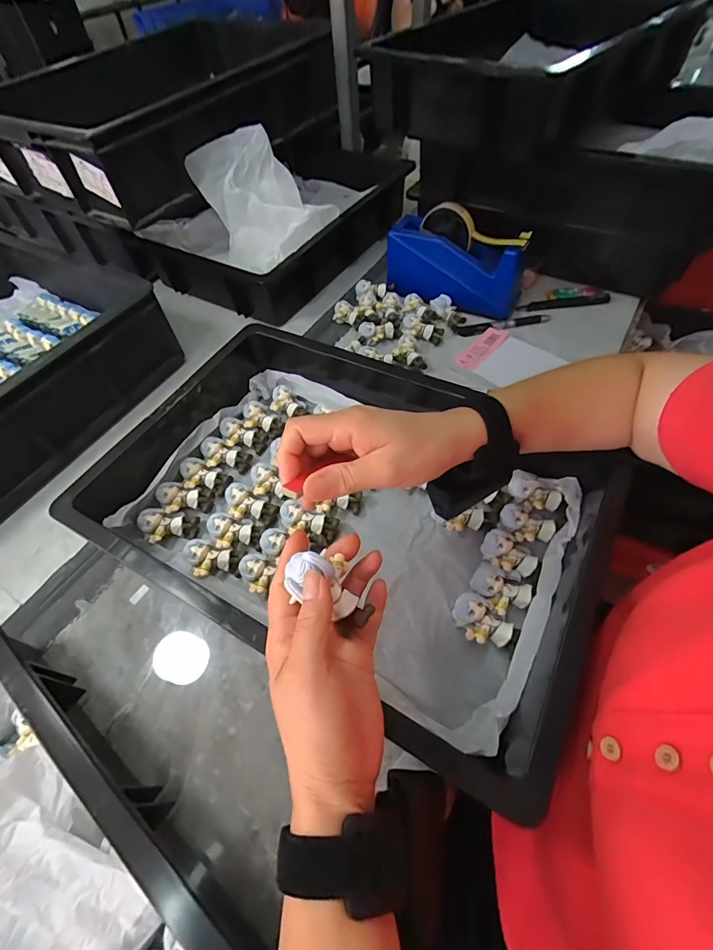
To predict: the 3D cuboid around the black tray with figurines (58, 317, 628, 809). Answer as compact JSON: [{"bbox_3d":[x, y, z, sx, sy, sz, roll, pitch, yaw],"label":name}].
[{"bbox_3d":[-0.020,0.014,0.422,0.519,0.087,0.324,24,61,20],"label":"black tray with figurines"}]

